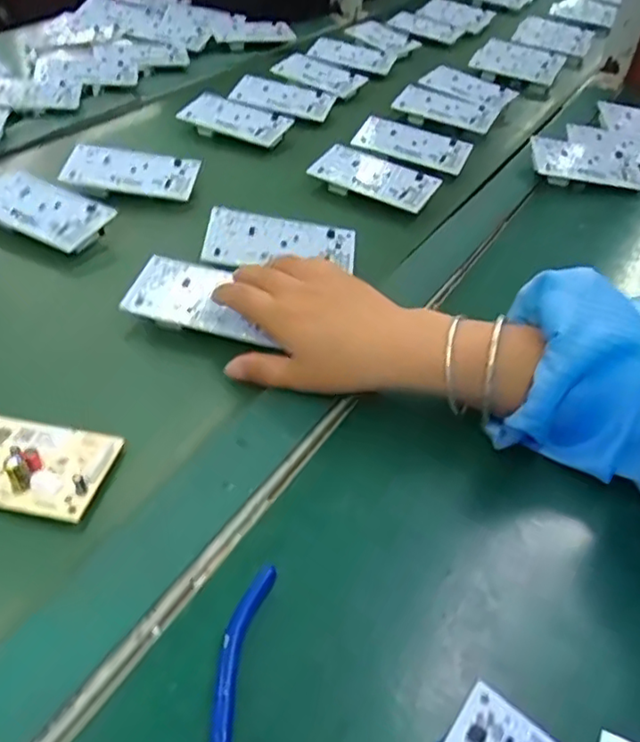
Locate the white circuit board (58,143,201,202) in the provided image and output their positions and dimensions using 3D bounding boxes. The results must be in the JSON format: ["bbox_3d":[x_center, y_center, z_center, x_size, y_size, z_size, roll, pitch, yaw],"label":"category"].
[{"bbox_3d":[-0.170,-0.179,0.565,0.114,0.008,0.058,9,55,0],"label":"white circuit board"}]

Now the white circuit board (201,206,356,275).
[{"bbox_3d":[-0.031,-0.098,0.481,0.112,0.006,0.054,7,60,-3],"label":"white circuit board"}]

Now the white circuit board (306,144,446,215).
[{"bbox_3d":[0.048,-0.177,0.577,0.109,0.012,0.052,25,63,18],"label":"white circuit board"}]

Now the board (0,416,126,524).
[{"bbox_3d":[-0.167,0.042,0.332,0.110,0.018,0.056,12,44,6],"label":"board"}]

